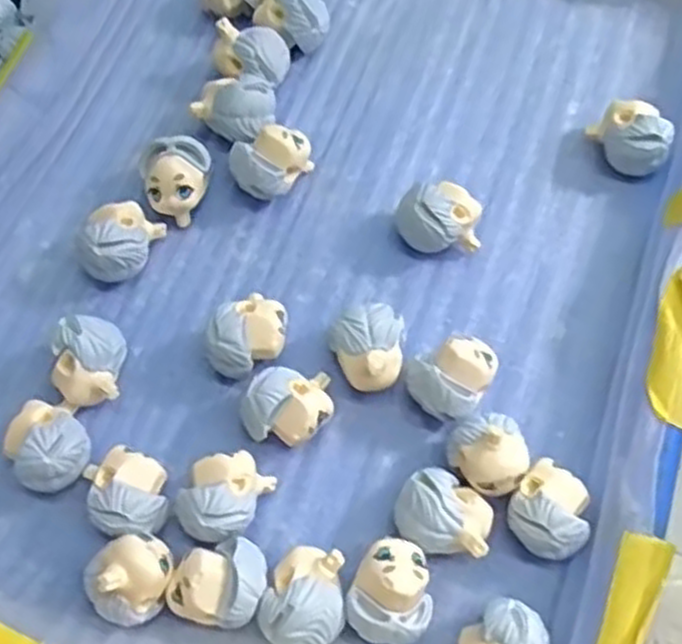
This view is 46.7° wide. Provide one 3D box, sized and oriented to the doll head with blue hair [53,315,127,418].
[{"bbox_3d":[-0.080,0.014,0.252,0.018,0.023,0.027,3,69,2],"label":"doll head with blue hair"}]

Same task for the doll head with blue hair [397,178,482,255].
[{"bbox_3d":[0.034,-0.036,0.271,0.027,0.023,0.020,-5,69,-1],"label":"doll head with blue hair"}]

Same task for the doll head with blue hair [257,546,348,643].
[{"bbox_3d":[-0.009,0.080,0.227,0.023,0.022,0.029,24,71,9],"label":"doll head with blue hair"}]

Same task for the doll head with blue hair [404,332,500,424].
[{"bbox_3d":[0.035,0.018,0.252,0.023,0.022,0.026,36,73,13],"label":"doll head with blue hair"}]

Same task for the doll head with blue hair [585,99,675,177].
[{"bbox_3d":[0.106,-0.067,0.286,0.022,0.021,0.025,-22,70,-8],"label":"doll head with blue hair"}]

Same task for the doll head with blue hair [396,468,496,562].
[{"bbox_3d":[0.031,0.059,0.236,0.028,0.022,0.022,30,72,11],"label":"doll head with blue hair"}]

